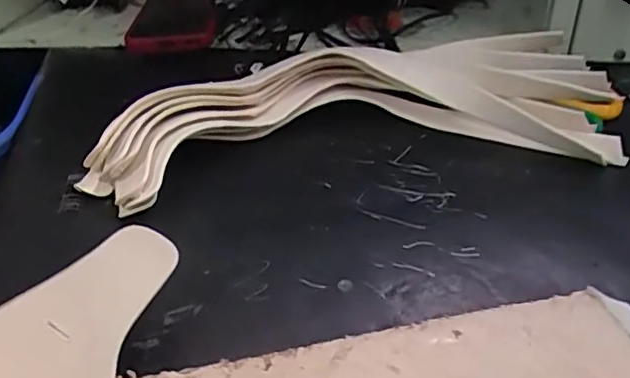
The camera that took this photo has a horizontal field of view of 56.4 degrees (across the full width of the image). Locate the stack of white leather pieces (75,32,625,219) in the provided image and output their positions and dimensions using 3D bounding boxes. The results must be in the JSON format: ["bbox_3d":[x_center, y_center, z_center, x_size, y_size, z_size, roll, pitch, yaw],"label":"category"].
[{"bbox_3d":[0.037,-0.054,0.419,0.385,0.052,0.135,-7,36,-8],"label":"stack of white leather pieces"}]

